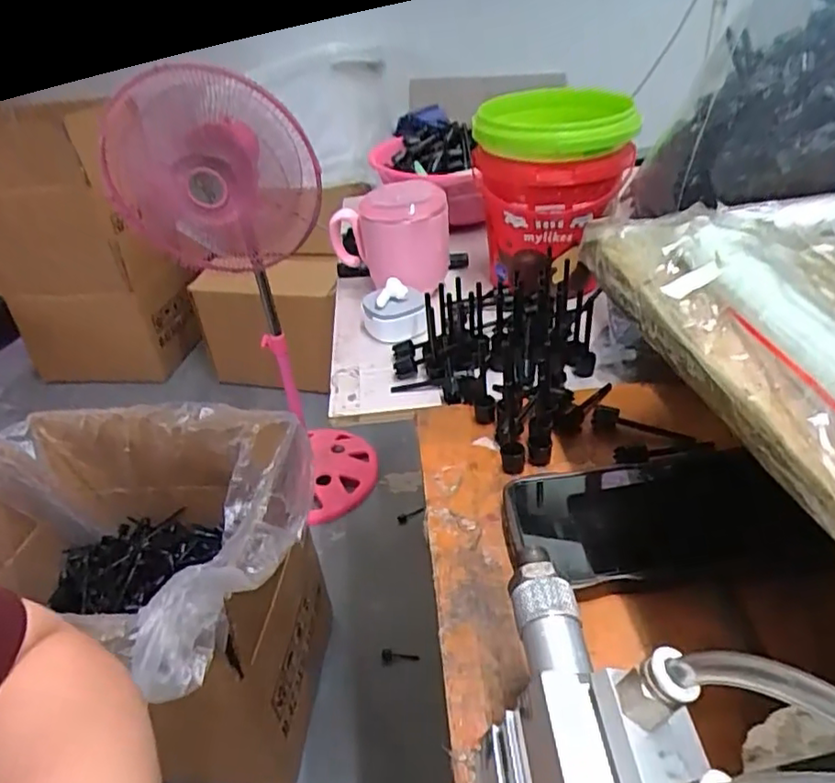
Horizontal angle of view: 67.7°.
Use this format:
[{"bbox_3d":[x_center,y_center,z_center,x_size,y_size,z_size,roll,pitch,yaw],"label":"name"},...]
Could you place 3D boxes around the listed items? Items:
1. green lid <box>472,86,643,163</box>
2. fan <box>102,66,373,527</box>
[{"bbox_3d":[0.110,-0.223,0.508,0.125,0.033,0.120,-2,36,1],"label":"green lid"},{"bbox_3d":[-0.283,-0.135,1.197,0.322,0.849,0.296,22,45,33],"label":"fan"}]

